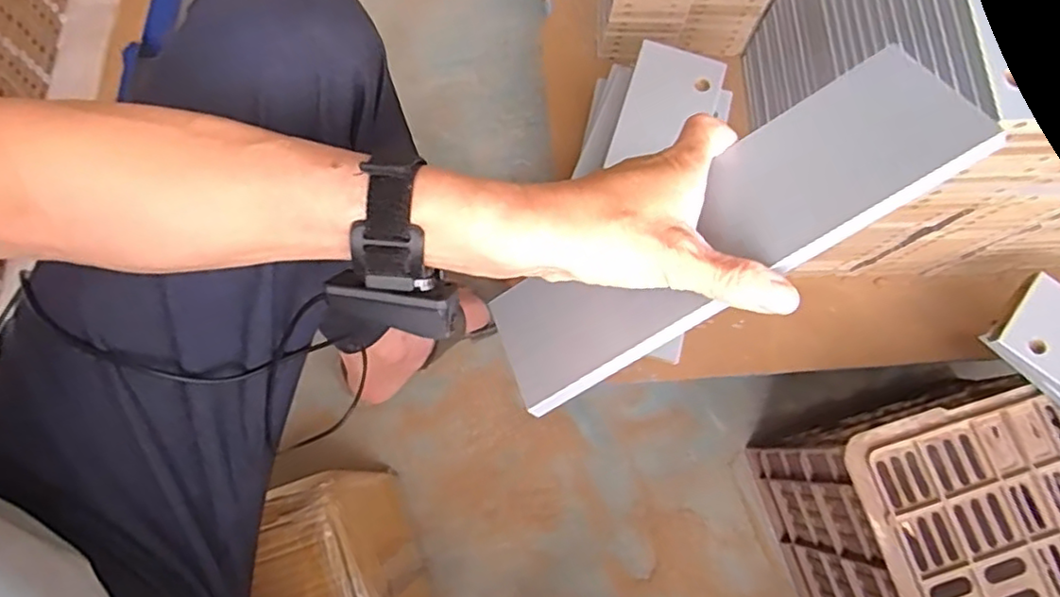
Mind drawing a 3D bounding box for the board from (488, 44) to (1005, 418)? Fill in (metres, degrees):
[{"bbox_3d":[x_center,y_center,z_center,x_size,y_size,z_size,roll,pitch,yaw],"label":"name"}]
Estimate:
[{"bbox_3d":[0.097,-0.034,0.347,0.262,0.011,0.080,-32,54,13],"label":"board"}]

